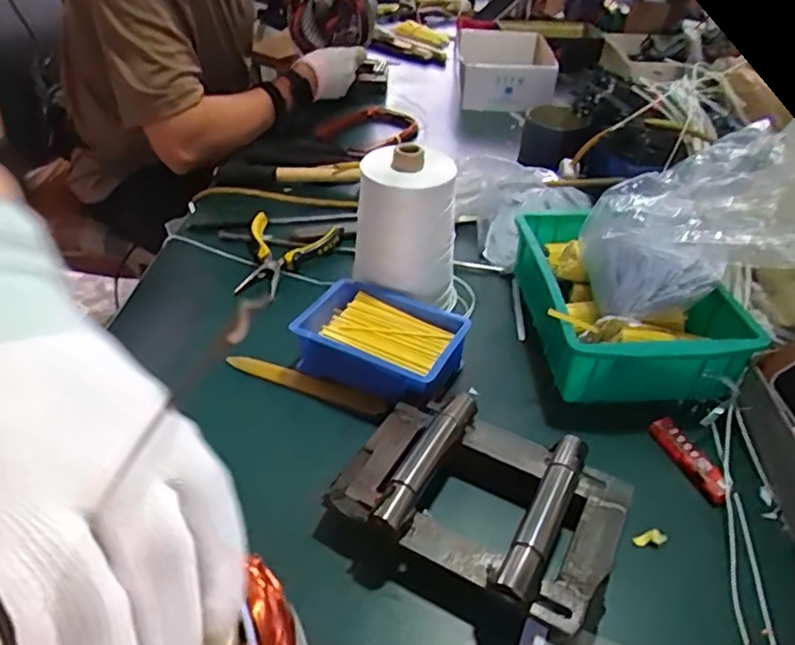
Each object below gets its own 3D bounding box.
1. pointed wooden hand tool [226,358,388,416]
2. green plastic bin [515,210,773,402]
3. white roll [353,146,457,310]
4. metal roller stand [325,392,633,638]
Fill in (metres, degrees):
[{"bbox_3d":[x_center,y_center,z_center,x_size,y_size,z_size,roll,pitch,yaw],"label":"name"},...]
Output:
[{"bbox_3d":[-0.087,0.056,0.579,0.158,0.007,0.020,15,41,17],"label":"pointed wooden hand tool"},{"bbox_3d":[0.219,-0.026,0.619,0.180,0.073,0.231,1,39,1],"label":"green plastic bin"},{"bbox_3d":[0.007,-0.085,0.622,0.090,0.162,0.087,0,39,0],"label":"white roll"},{"bbox_3d":[0.060,0.128,0.457,0.190,0.050,0.135,22,44,24],"label":"metal roller stand"}]

